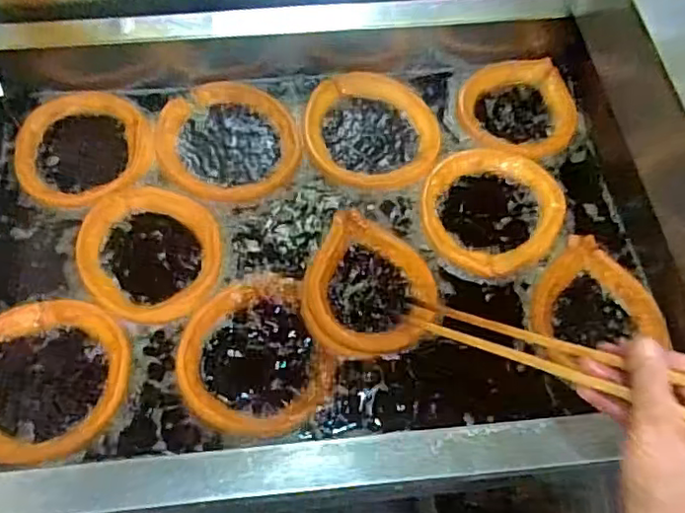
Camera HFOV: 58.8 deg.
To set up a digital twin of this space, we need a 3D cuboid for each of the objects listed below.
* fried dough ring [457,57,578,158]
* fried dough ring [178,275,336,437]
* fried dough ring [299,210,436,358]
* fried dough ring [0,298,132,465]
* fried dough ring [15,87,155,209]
[{"bbox_3d":[0.228,-0.194,0.793,0.150,0.017,0.157,2,63,0],"label":"fried dough ring"},{"bbox_3d":[-0.092,0.100,0.627,0.147,0.017,0.168,-21,65,-12],"label":"fried dough ring"},{"bbox_3d":[0.031,0.032,0.663,0.137,0.023,0.156,21,64,9],"label":"fried dough ring"},{"bbox_3d":[-0.303,0.121,0.611,0.167,0.014,0.164,1,63,-1],"label":"fried dough ring"},{"bbox_3d":[-0.322,-0.142,0.750,0.162,0.015,0.177,1,63,-1],"label":"fried dough ring"}]

